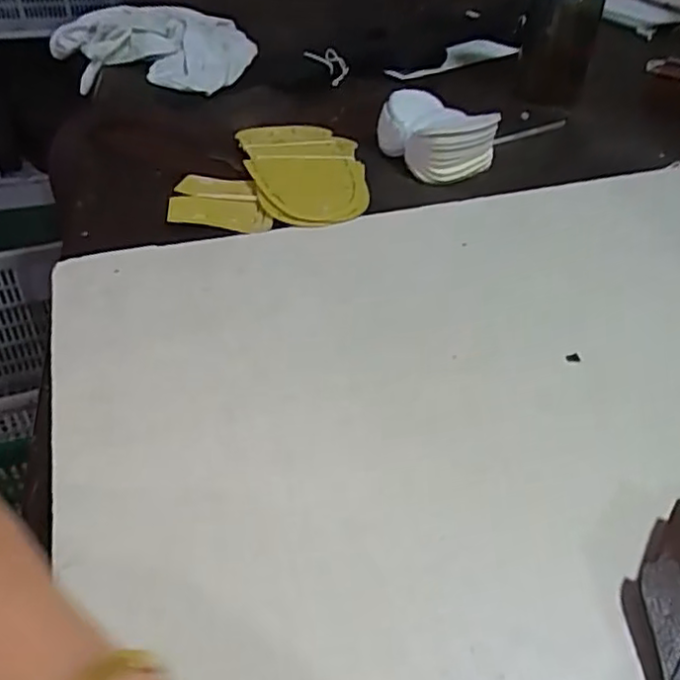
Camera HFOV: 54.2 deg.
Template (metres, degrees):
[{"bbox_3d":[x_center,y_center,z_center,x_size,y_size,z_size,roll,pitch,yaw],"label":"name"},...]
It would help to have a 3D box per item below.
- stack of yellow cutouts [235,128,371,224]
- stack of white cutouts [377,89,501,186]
[{"bbox_3d":[-0.027,-0.153,0.594,0.107,0.016,0.169,-10,41,-14],"label":"stack of yellow cutouts"},{"bbox_3d":[0.091,-0.195,0.626,0.094,0.042,0.106,-13,42,-18],"label":"stack of white cutouts"}]

